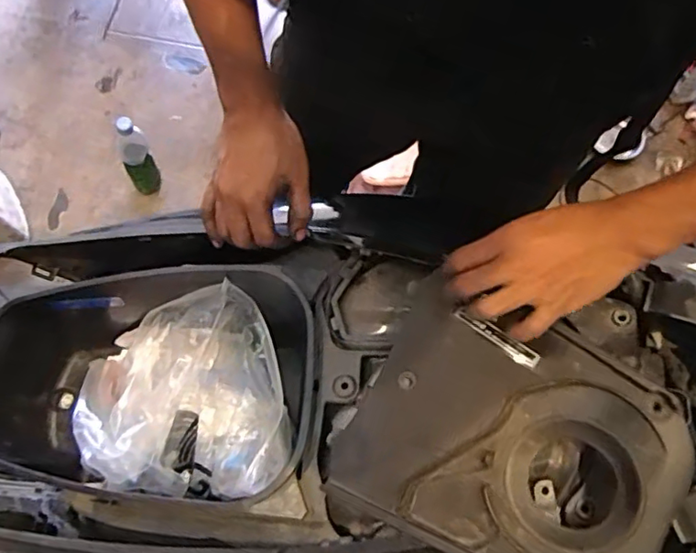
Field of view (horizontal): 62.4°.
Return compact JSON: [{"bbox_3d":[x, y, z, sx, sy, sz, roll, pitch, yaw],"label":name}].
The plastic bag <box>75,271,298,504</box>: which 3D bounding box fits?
[{"bbox_3d":[-0.166,0.125,0.581,0.195,0.131,0.207,-13,71,-8],"label":"plastic bag"}]

